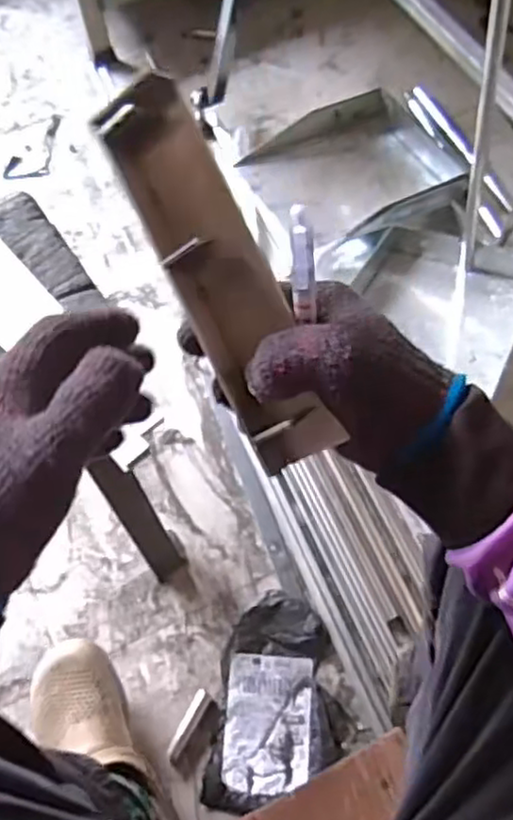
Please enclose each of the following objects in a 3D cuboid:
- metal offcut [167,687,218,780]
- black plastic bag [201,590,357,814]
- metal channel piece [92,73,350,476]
[{"bbox_3d":[-0.074,0.374,0.797,0.030,0.019,0.088,24,67,13],"label":"metal offcut"},{"bbox_3d":[0.032,0.341,0.809,0.151,0.031,0.233,6,64,5],"label":"black plastic bag"},{"bbox_3d":[-0.019,-0.067,0.353,0.048,0.035,0.204,-25,92,-12],"label":"metal channel piece"}]

